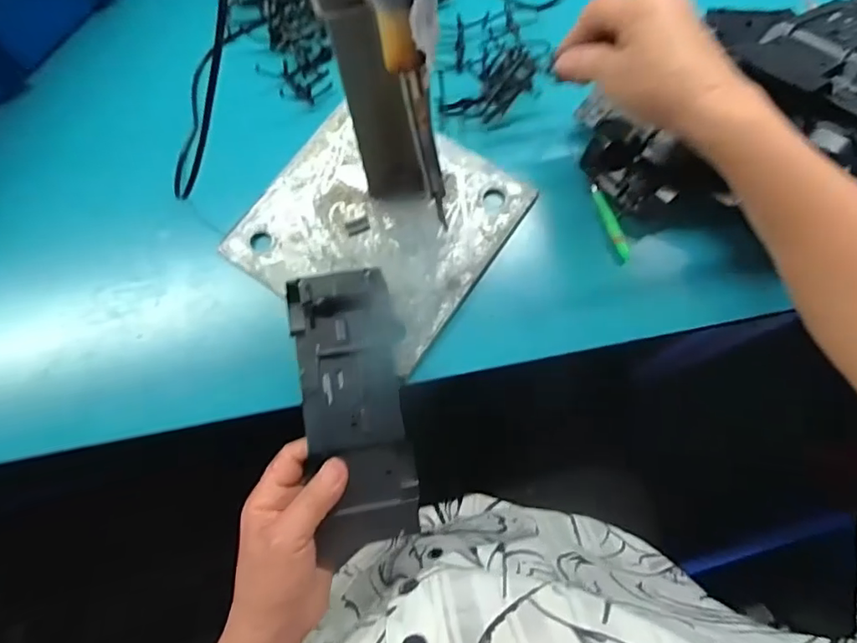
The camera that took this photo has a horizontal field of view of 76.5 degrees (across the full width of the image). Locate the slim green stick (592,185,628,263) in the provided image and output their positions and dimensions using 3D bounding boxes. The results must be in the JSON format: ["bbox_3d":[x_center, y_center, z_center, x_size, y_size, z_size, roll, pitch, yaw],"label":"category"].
[{"bbox_3d":[0.150,-0.083,0.450,0.010,0.010,0.069,-23,74,-5],"label":"slim green stick"}]

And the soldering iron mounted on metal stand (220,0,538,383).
[{"bbox_3d":[-0.047,-0.119,0.338,0.196,0.259,0.191,33,78,11],"label":"soldering iron mounted on metal stand"}]

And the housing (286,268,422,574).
[{"bbox_3d":[-0.053,0.062,0.396,0.074,0.029,0.199,-10,81,-1],"label":"housing"}]

